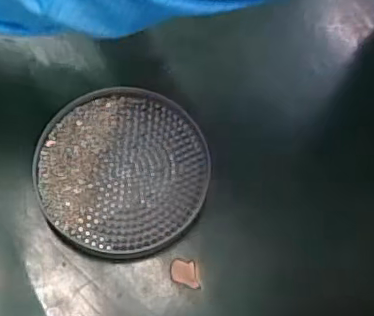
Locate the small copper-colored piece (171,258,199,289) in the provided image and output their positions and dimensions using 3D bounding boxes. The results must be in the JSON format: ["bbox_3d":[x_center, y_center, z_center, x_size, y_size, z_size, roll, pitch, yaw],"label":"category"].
[{"bbox_3d":[-0.001,0.075,0.375,0.020,0.004,0.017,11,70,5],"label":"small copper-colored piece"}]

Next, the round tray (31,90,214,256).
[{"bbox_3d":[-0.044,0.006,0.382,0.110,0.011,0.113,0,70,1],"label":"round tray"}]

